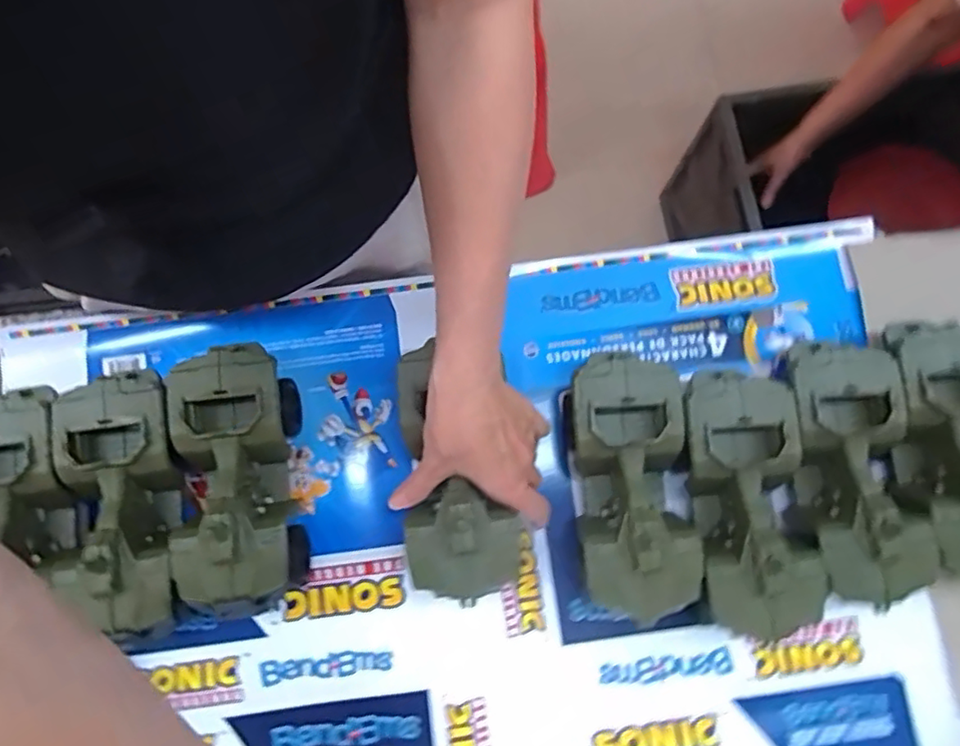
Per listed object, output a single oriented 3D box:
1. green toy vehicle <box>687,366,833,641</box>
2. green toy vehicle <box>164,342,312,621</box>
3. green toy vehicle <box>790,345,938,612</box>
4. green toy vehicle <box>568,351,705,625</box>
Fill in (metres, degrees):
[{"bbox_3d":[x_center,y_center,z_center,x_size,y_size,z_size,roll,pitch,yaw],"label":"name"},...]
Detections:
[{"bbox_3d":[0.190,0.091,0.461,0.079,0.079,0.183,-5,78,-2],"label":"green toy vehicle"},{"bbox_3d":[-0.177,0.079,0.465,0.080,0.078,0.183,-8,78,-3],"label":"green toy vehicle"},{"bbox_3d":[0.270,0.069,0.467,0.076,0.080,0.183,-5,78,-2],"label":"green toy vehicle"},{"bbox_3d":[0.109,0.079,0.468,0.080,0.078,0.189,-2,77,-1],"label":"green toy vehicle"}]

